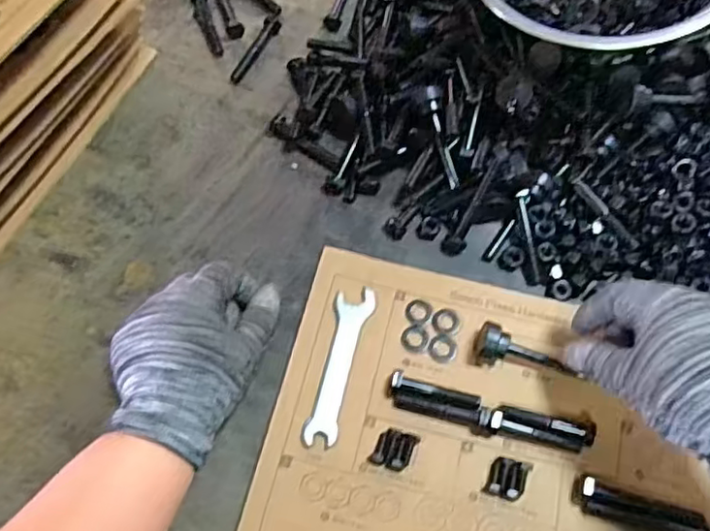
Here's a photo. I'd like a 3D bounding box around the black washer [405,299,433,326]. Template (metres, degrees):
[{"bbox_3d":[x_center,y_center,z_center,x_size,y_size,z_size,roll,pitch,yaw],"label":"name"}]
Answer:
[{"bbox_3d":[0.046,0.033,0.448,0.019,0.004,0.019,0,66,1],"label":"black washer"}]

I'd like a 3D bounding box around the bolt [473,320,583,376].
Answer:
[{"bbox_3d":[0.119,0.060,0.431,0.068,0.024,0.027,17,65,-6],"label":"bolt"}]

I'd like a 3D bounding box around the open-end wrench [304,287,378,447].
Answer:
[{"bbox_3d":[-0.011,0.067,0.429,0.026,0.004,0.112,13,67,7],"label":"open-end wrench"}]

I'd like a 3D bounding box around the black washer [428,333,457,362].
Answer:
[{"bbox_3d":[0.061,0.058,0.437,0.019,0.004,0.020,0,66,1],"label":"black washer"}]

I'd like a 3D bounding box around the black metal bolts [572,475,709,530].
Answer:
[{"bbox_3d":[0.179,0.152,0.380,0.082,0.014,0.021,18,68,8],"label":"black metal bolts"}]

